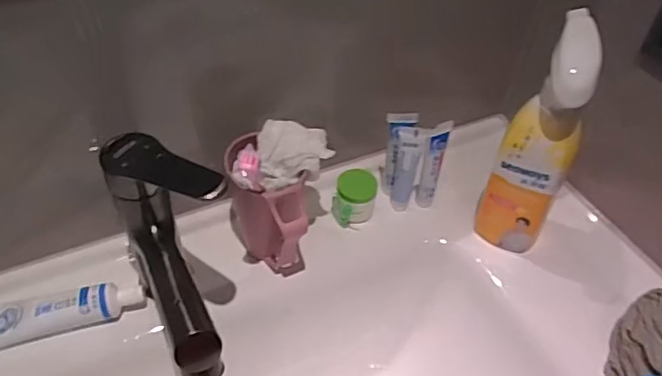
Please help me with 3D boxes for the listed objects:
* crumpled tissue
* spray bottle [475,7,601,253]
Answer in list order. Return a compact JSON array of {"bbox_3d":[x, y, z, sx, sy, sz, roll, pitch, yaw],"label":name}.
[{"bbox_3d":[-0.033,-0.032,0.521,0.064,0.039,0.051,0,46,-3],"label":"crumpled tissue"},{"bbox_3d":[0.201,-0.037,0.542,0.063,0.236,0.081,29,51,23],"label":"spray bottle"}]

